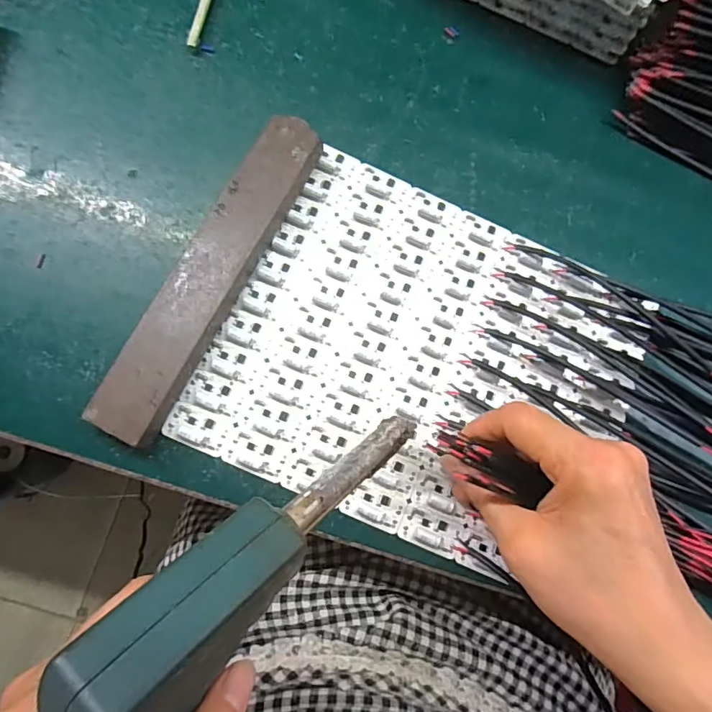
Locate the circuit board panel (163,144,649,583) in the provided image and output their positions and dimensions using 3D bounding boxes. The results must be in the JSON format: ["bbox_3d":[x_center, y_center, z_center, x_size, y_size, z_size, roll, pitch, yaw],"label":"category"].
[{"bbox_3d":[0.043,0.004,0.296,0.229,0.013,0.193,26,80,-2],"label":"circuit board panel"}]

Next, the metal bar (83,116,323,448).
[{"bbox_3d":[-0.079,-0.048,0.280,0.038,0.024,0.197,28,80,-2],"label":"metal bar"}]

